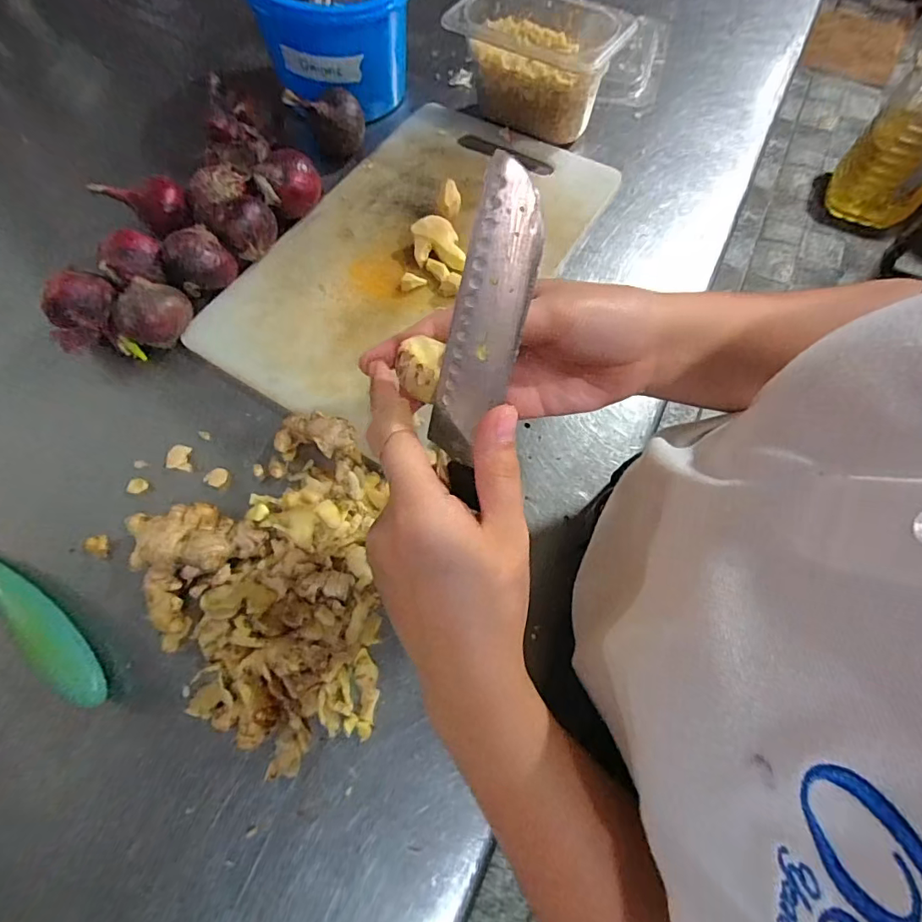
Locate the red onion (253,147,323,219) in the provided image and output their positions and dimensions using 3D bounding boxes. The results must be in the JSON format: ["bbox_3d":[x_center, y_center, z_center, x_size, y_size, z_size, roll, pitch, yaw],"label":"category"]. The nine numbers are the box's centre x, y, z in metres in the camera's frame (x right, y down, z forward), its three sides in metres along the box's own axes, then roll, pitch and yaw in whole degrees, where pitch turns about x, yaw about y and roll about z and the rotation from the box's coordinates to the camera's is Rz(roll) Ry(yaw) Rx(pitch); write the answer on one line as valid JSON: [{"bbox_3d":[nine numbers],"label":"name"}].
[{"bbox_3d":[-0.163,-0.265,0.469,0.057,0.053,0.045,-27,68,-11],"label":"red onion"}]

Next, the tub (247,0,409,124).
[{"bbox_3d":[-0.131,-0.462,0.523,0.152,0.124,0.142,0,67,0],"label":"tub"}]

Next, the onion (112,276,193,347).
[{"bbox_3d":[-0.259,-0.124,0.412,0.051,0.046,0.058,38,71,16],"label":"onion"}]

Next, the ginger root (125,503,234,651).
[{"bbox_3d":[-0.190,0.073,0.343,0.064,0.026,0.092,-23,69,-10],"label":"ginger root"}]

